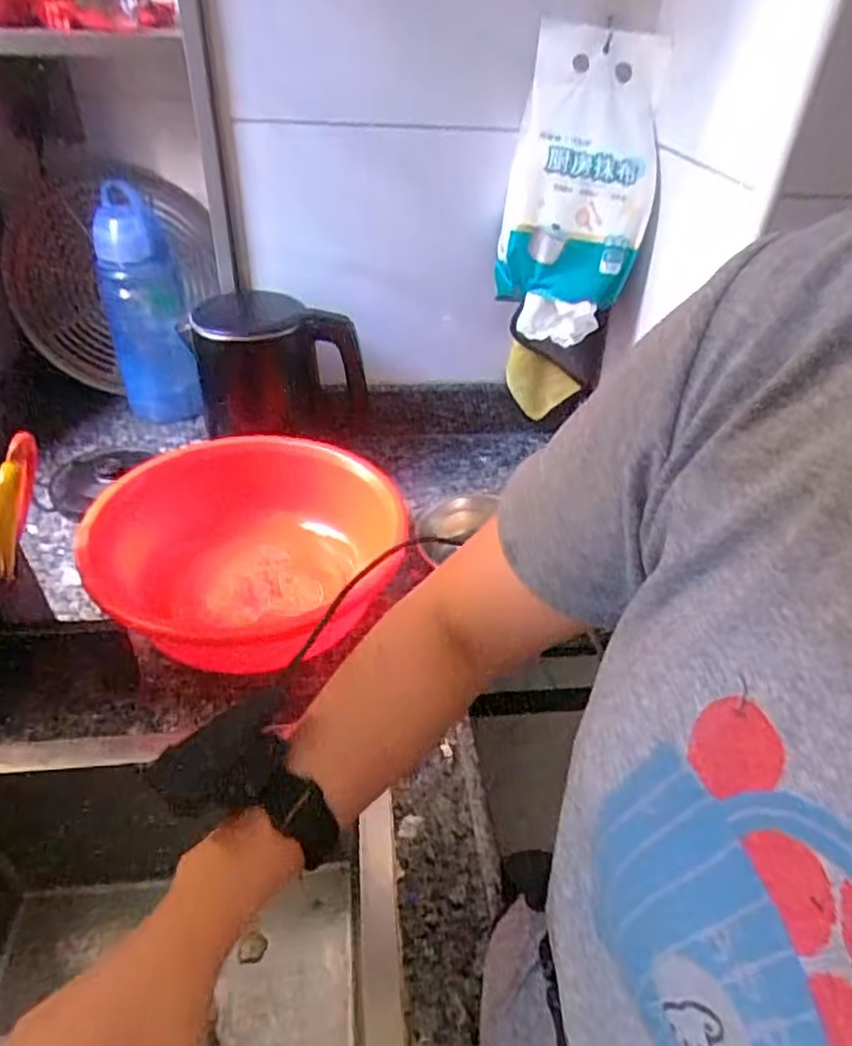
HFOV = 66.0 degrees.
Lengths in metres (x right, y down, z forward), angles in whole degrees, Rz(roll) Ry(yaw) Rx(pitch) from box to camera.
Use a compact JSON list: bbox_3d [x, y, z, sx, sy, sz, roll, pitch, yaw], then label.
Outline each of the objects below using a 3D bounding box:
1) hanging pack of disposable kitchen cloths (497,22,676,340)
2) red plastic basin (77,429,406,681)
[{"bbox_3d":[0.167,-0.361,0.720,0.156,0.305,0.091,11,18,9],"label":"hanging pack of disposable kitchen cloths"},{"bbox_3d":[-0.205,0.024,0.703,0.303,0.108,0.303,2,39,-2],"label":"red plastic basin"}]

